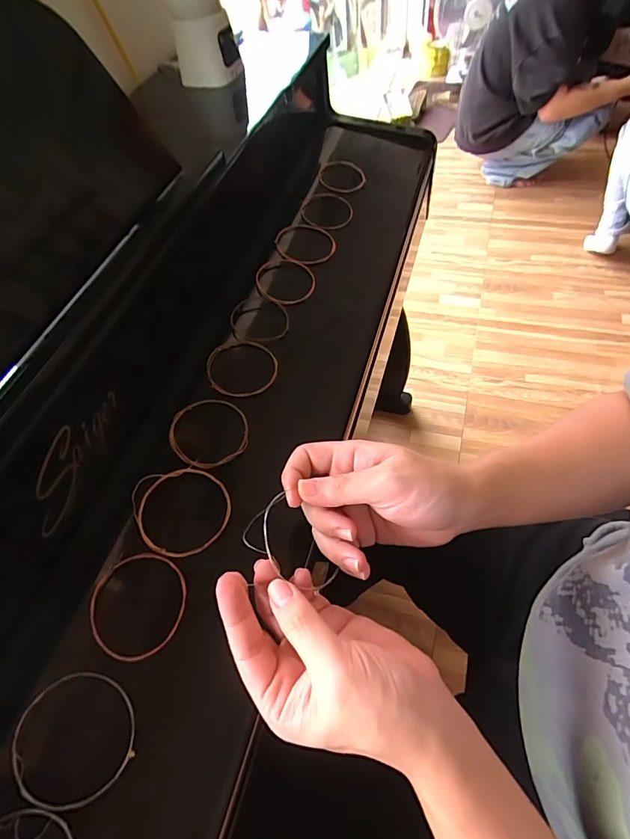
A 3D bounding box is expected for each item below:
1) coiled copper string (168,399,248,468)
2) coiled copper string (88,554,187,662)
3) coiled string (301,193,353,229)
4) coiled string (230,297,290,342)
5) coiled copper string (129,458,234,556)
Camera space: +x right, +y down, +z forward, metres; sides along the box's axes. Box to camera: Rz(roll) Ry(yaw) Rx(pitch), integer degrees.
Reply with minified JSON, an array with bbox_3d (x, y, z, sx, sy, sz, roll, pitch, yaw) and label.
[{"bbox_3d":[-0.100,0.012,0.399,0.072,0.014,0.072,-4,57,6],"label":"coiled copper string"},{"bbox_3d":[-0.135,0.141,0.323,0.070,0.007,0.074,1,61,-2],"label":"coiled copper string"},{"bbox_3d":[0.016,-0.279,0.566,0.069,0.009,0.070,1,62,-2],"label":"coiled string"},{"bbox_3d":[-0.060,-0.112,0.466,0.065,0.007,0.062,8,59,13],"label":"coiled string"},{"bbox_3d":[-0.112,0.075,0.355,0.077,0.024,0.074,-27,58,-9],"label":"coiled copper string"}]

